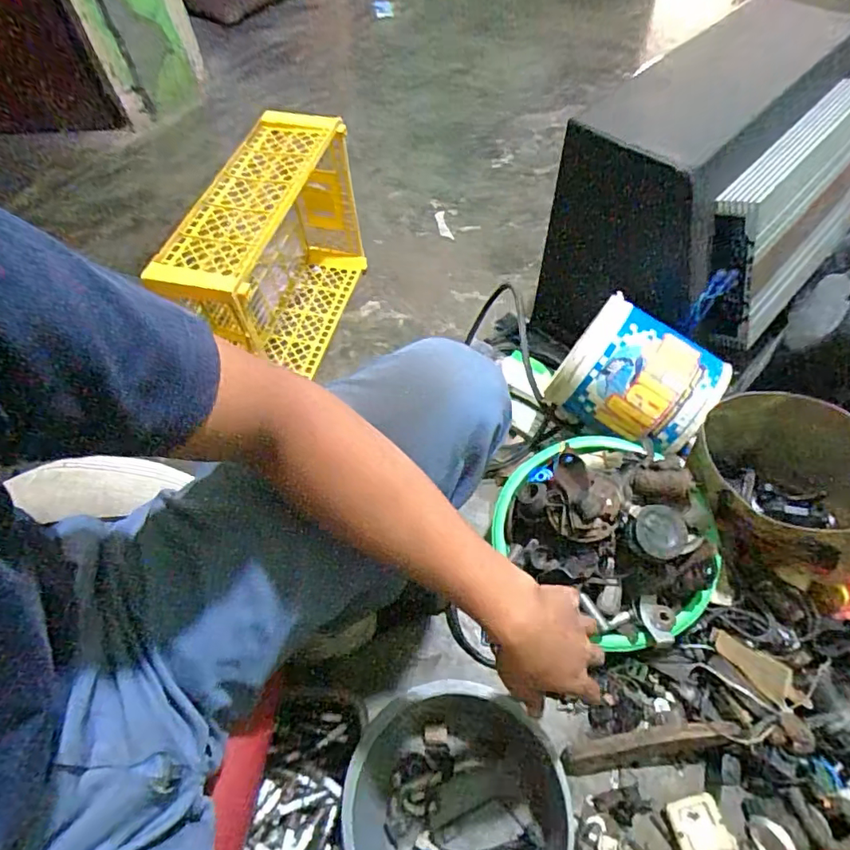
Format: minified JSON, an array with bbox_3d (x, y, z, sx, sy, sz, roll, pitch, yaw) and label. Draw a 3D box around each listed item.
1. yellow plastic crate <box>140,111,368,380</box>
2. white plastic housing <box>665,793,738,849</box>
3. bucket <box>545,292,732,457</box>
[{"bbox_3d":[-0.261,-0.278,0.946,0.165,0.337,0.401,13,60,10],"label":"yellow plastic crate"},{"bbox_3d":[0.316,0.463,0.612,0.062,0.021,0.058,-13,59,-6],"label":"white plastic housing"},{"bbox_3d":[0.300,-0.048,0.778,0.200,0.172,0.158,31,64,19],"label":"bucket"}]

